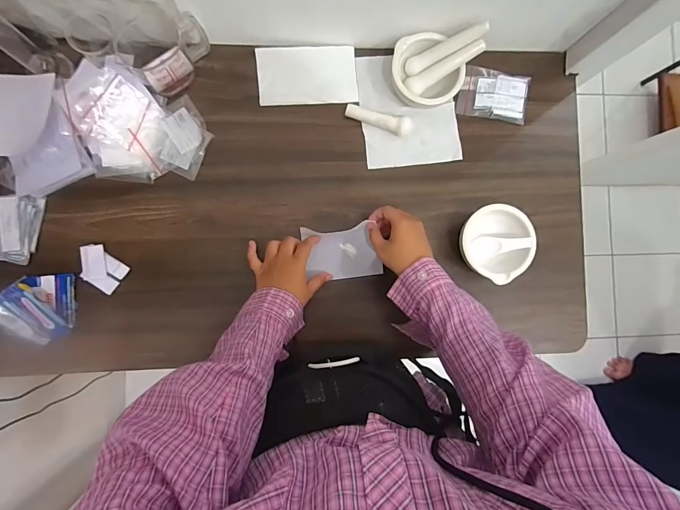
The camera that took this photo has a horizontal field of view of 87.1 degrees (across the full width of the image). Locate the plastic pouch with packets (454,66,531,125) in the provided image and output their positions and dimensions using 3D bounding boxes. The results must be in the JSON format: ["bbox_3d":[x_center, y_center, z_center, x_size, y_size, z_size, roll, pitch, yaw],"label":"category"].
[{"bbox_3d":[0.226,-0.235,0.523,0.098,0.016,0.070,10,87,-4],"label":"plastic pouch with packets"}]

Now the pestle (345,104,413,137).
[{"bbox_3d":[0.054,-0.189,0.503,0.093,0.023,0.022,16,87,-4],"label":"pestle"}]

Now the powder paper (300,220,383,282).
[{"bbox_3d":[0.003,-0.004,0.498,0.100,0.017,0.074,-8,88,-5],"label":"powder paper"}]

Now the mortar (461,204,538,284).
[{"bbox_3d":[0.210,-0.016,0.495,0.096,0.048,0.096,0,88,-5],"label":"mortar"}]

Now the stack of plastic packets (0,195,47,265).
[{"bbox_3d":[-0.419,-0.033,0.459,0.055,0.016,0.084,5,87,-5],"label":"stack of plastic packets"}]

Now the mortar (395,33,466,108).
[{"bbox_3d":[0.119,-0.251,0.498,0.089,0.046,0.092,-7,88,-5],"label":"mortar"}]

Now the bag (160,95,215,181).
[{"bbox_3d":[-0.211,-0.159,0.486,0.064,0.018,0.092,25,86,-3],"label":"bag"}]

